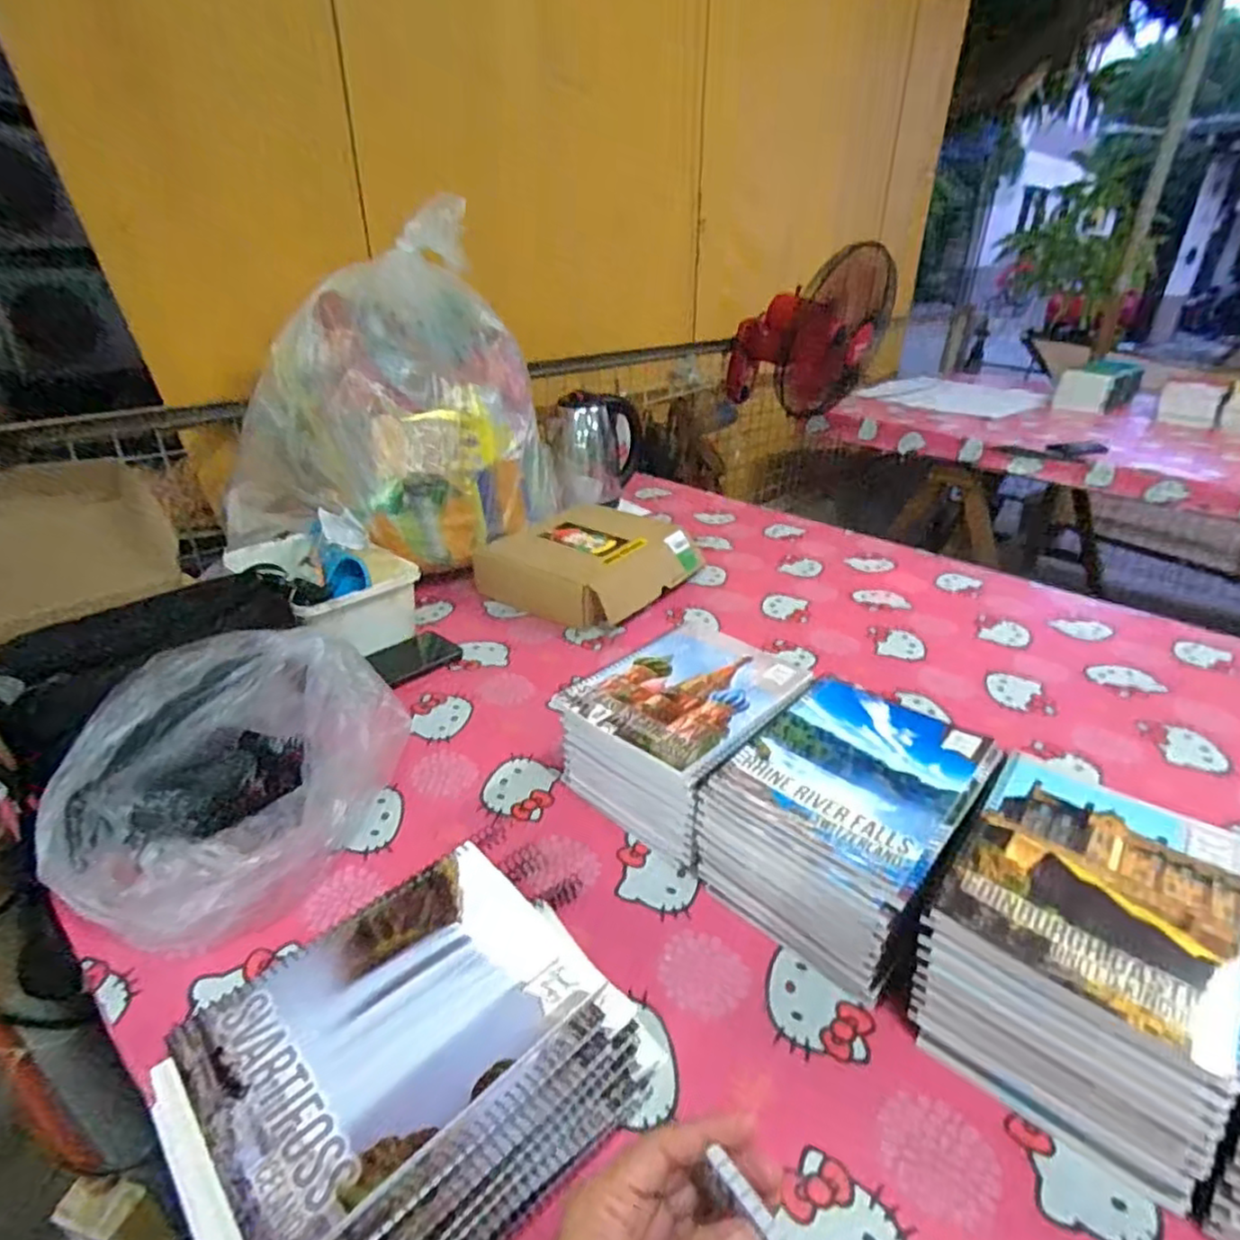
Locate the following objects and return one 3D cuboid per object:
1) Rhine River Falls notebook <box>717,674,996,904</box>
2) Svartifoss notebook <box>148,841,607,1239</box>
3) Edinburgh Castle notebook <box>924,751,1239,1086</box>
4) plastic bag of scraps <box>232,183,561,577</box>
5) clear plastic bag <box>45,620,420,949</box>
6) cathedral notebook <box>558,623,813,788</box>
[{"bbox_3d":[0.187,0.111,0.535,0.152,0.006,0.192,23,37,34],"label":"Rhine River Falls notebook"},{"bbox_3d":[-0.131,0.228,0.386,0.147,0.014,0.214,26,38,37],"label":"Svartifoss notebook"},{"bbox_3d":[0.312,0.166,0.444,0.149,0.007,0.197,23,37,34],"label":"Edinburgh Castle notebook"},{"bbox_3d":[-0.351,-0.352,1.070,0.449,0.396,0.401,-4,29,-10],"label":"plastic bag of scraps"},{"bbox_3d":[-0.321,0.128,0.583,0.201,0.134,0.267,9,31,15],"label":"clear plastic bag"},{"bbox_3d":[0.067,0.062,0.627,0.156,0.009,0.198,24,37,35],"label":"cathedral notebook"}]

